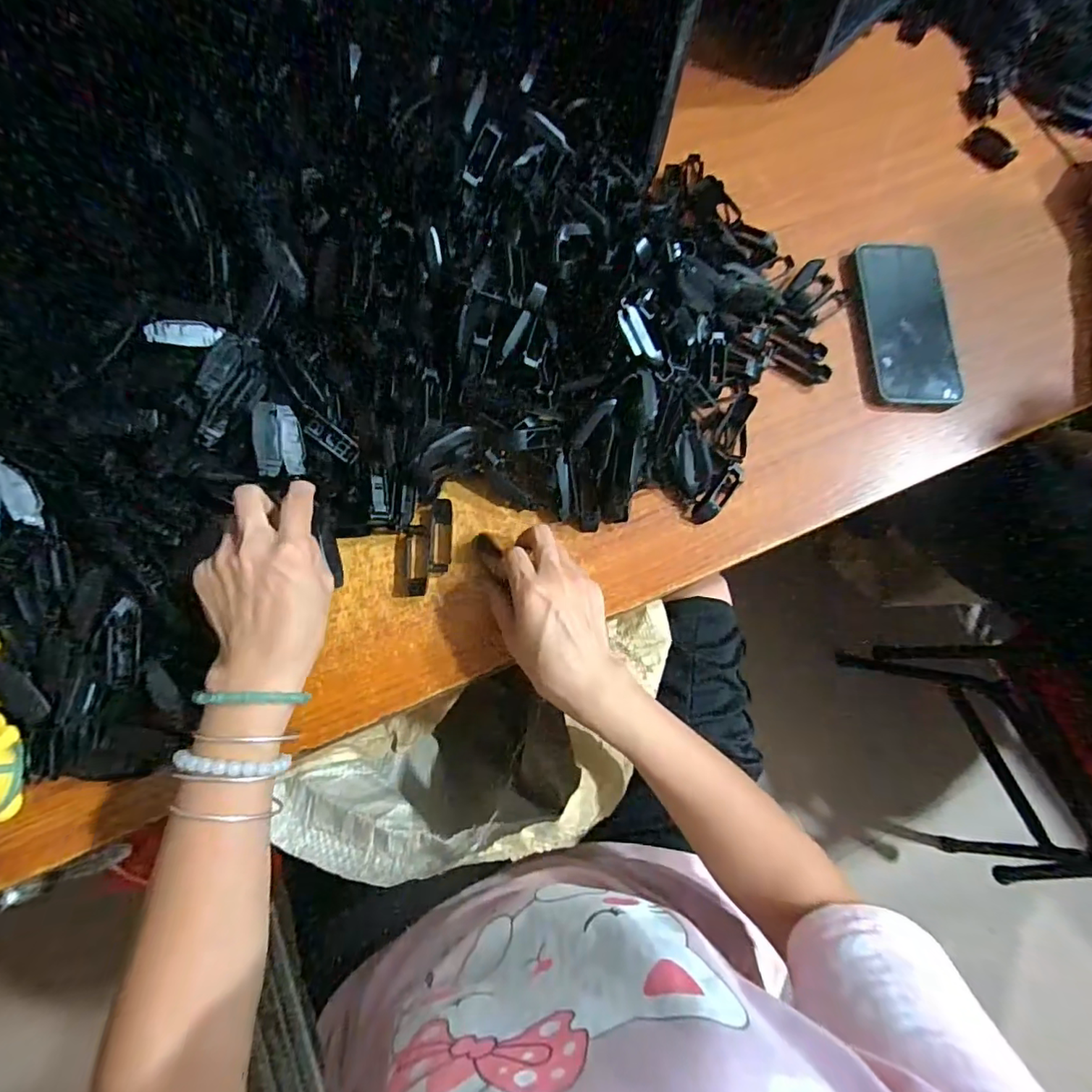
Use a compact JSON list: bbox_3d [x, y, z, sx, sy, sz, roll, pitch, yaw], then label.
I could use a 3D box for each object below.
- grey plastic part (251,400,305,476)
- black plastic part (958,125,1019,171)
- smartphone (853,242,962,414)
[{"bbox_3d":[-0.183,-0.072,0.368,0.010,0.032,0.049,-6,95,39],"label":"grey plastic part"},{"bbox_3d":[0.453,-0.407,0.553,0.036,0.012,0.050,-33,79,-12],"label":"black plastic part"},{"bbox_3d":[0.330,-0.206,0.491,0.073,0.014,0.179,2,74,-4],"label":"smartphone"}]

